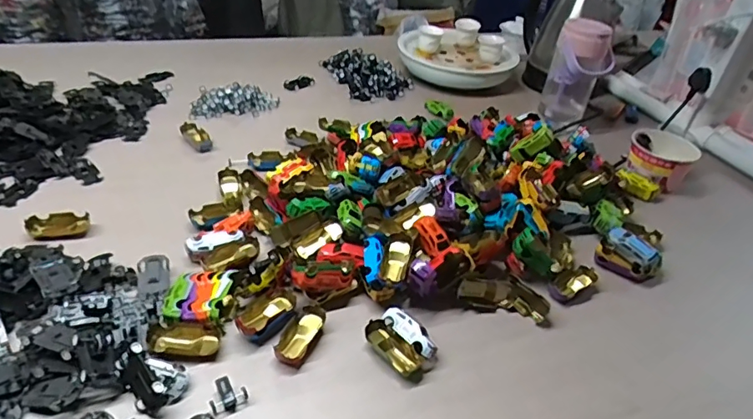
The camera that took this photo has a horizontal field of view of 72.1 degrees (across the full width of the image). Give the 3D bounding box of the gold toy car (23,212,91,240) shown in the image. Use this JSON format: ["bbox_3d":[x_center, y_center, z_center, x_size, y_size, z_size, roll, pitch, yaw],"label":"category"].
[{"bbox_3d":[-0.363,0.019,0.591,0.062,0.016,0.028,-9,39,-21],"label":"gold toy car"}]

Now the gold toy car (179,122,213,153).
[{"bbox_3d":[-0.273,-0.111,0.785,0.030,0.016,0.065,-22,45,-34],"label":"gold toy car"}]

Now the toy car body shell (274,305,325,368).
[{"bbox_3d":[-0.074,0.123,0.504,0.031,0.018,0.066,17,37,13],"label":"toy car body shell"}]

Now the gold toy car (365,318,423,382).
[{"bbox_3d":[0.017,0.135,0.500,0.068,0.017,0.026,33,43,31],"label":"gold toy car"}]

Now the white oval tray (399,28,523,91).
[{"bbox_3d":[0.162,-0.308,1.045,0.232,0.055,0.137,25,39,23],"label":"white oval tray"}]

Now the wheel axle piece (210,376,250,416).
[{"bbox_3d":[-0.128,0.159,0.445,0.031,0.016,0.025,-13,40,-26],"label":"wheel axle piece"}]

